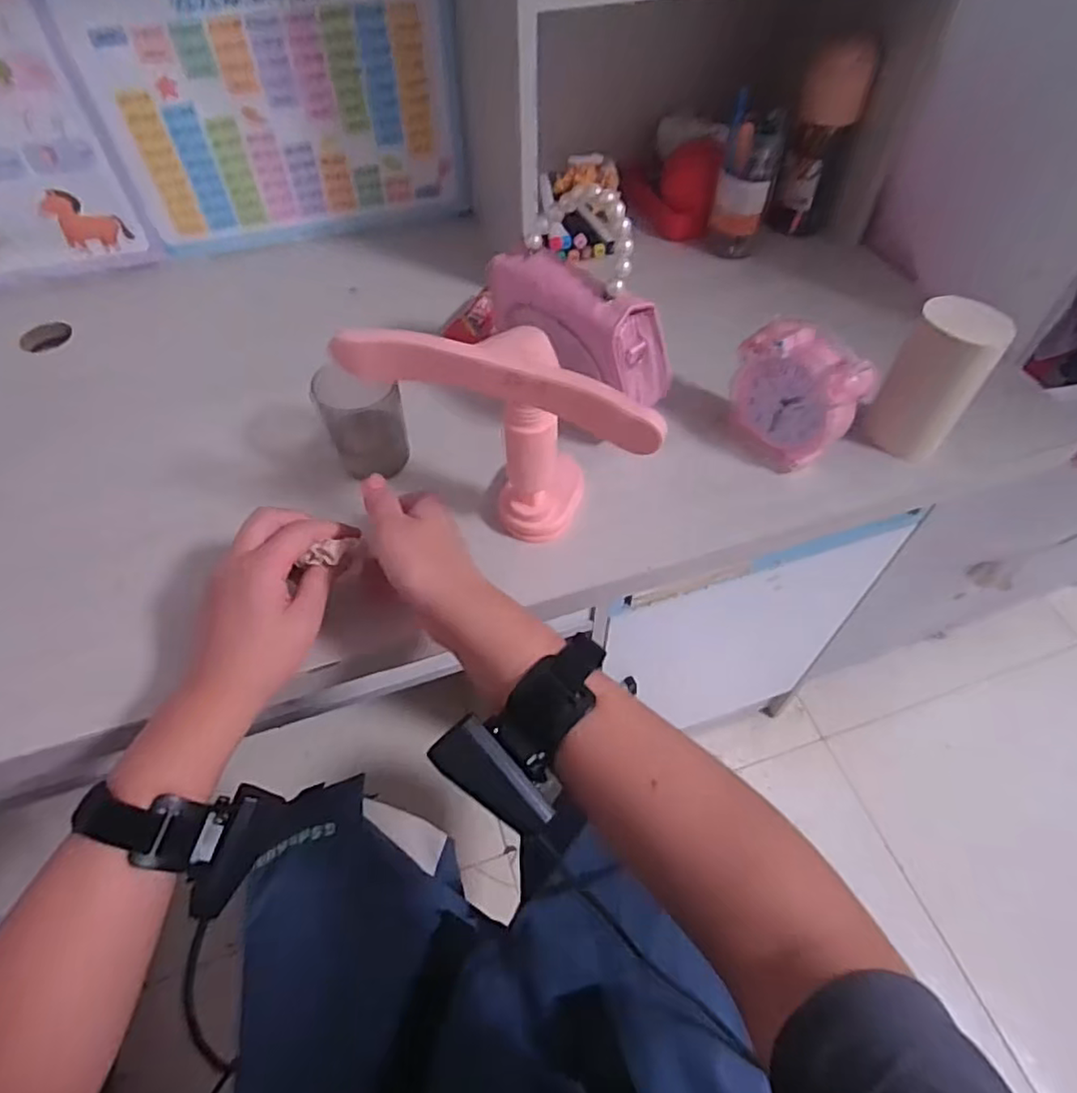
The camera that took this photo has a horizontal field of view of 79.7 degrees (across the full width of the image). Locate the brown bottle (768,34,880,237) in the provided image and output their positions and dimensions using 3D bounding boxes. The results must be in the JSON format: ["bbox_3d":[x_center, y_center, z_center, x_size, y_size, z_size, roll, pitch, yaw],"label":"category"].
[{"bbox_3d":[0.299,-0.432,0.695,0.065,0.175,0.050,22,57,15],"label":"brown bottle"}]

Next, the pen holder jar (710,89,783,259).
[{"bbox_3d":[0.220,-0.385,0.687,0.052,0.138,0.051,13,55,9],"label":"pen holder jar"}]

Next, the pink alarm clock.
[{"bbox_3d":[0.203,-0.122,0.514,0.043,0.094,0.094,-22,57,-15],"label":"pink alarm clock"}]

